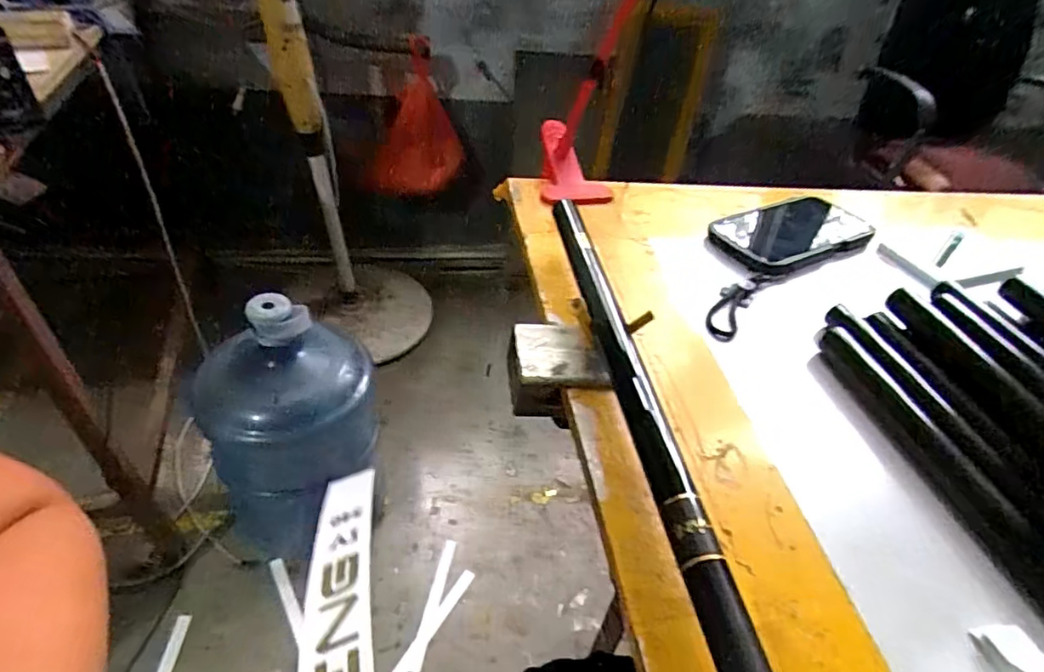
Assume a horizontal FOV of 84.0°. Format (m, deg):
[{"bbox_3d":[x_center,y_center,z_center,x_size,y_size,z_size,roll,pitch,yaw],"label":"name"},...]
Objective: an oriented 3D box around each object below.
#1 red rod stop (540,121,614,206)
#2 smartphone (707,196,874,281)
[{"bbox_3d":[0.055,-0.175,0.583,0.068,0.045,0.086,3,40,-5],"label":"red rod stop"},{"bbox_3d":[0.256,-0.097,0.542,0.166,0.010,0.083,-17,46,-24],"label":"smartphone"}]

